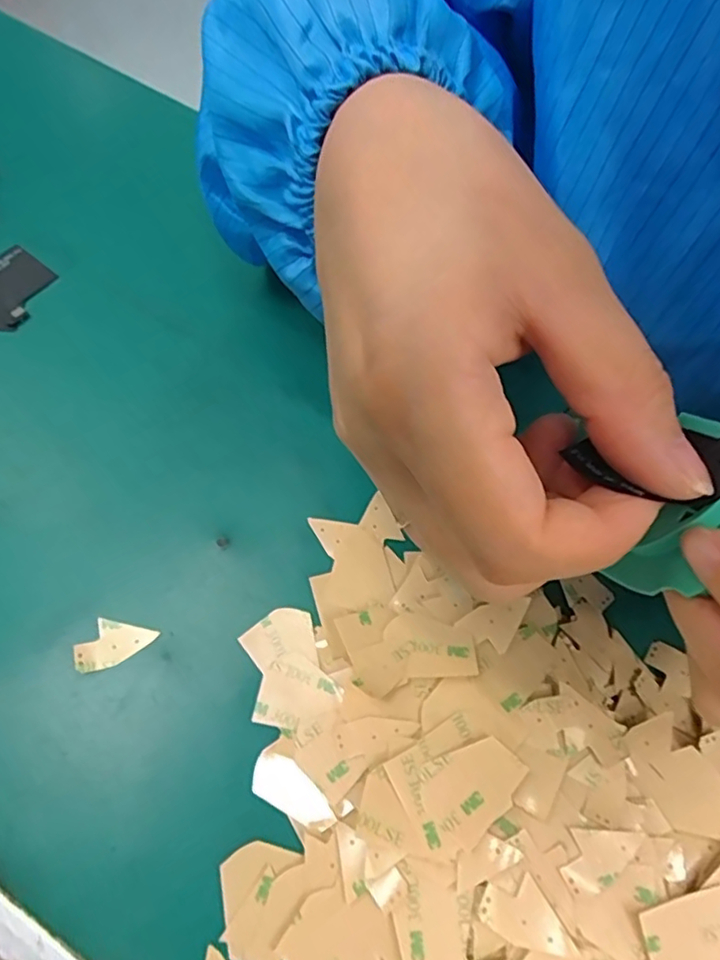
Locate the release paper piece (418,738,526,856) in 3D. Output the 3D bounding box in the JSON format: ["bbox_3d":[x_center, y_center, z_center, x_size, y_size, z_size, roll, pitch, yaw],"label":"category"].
[{"bbox_3d":[0.033,0.091,0.179,0.030,0.004,0.022,-36,73,-18],"label":"release paper piece"}]

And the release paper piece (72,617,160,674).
[{"bbox_3d":[-0.083,0.054,0.202,0.025,0.004,0.015,-32,78,-21],"label":"release paper piece"}]

